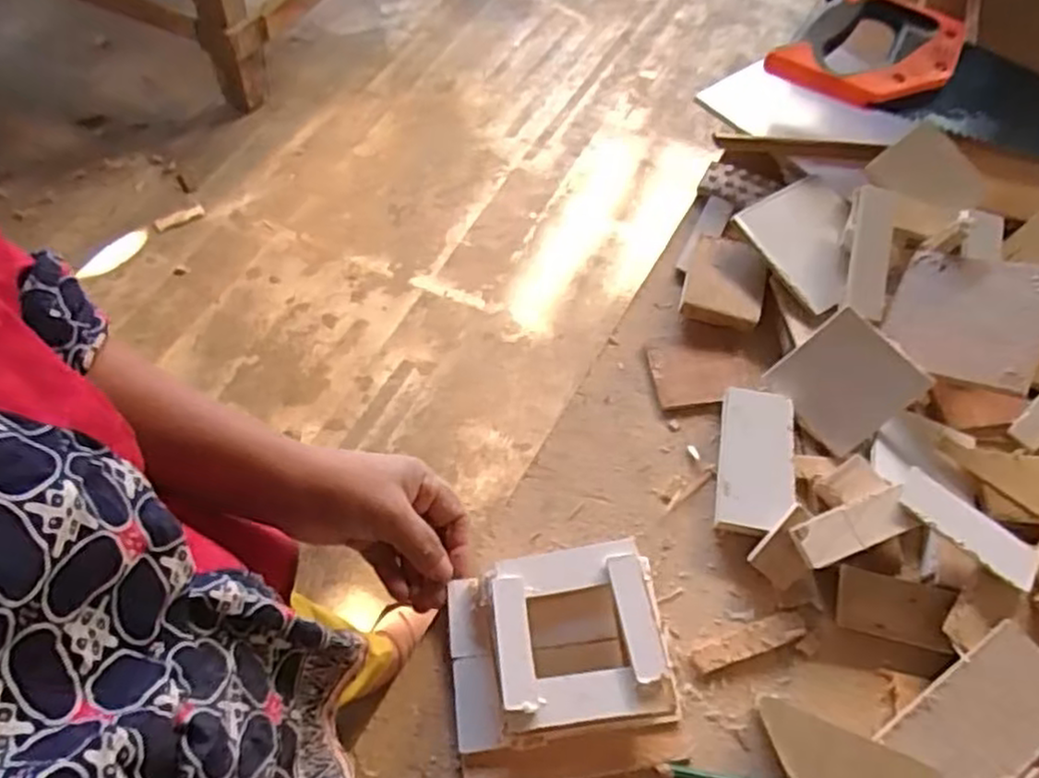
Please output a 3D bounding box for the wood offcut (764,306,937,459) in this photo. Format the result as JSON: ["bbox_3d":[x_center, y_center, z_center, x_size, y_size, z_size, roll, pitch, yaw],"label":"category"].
[{"bbox_3d":[0.232,-0.006,0.525,0.081,0.004,0.079,-43,68,12],"label":"wood offcut"}]

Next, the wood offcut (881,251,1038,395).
[{"bbox_3d":[0.317,-0.051,0.517,0.098,0.010,0.097,19,78,42],"label":"wood offcut"}]

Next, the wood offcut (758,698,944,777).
[{"bbox_3d":[0.184,0.212,0.406,0.101,0.006,0.039,18,74,18],"label":"wood offcut"}]

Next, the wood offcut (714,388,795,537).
[{"bbox_3d":[0.163,0.049,0.502,0.046,0.017,0.103,10,58,4],"label":"wood offcut"}]

